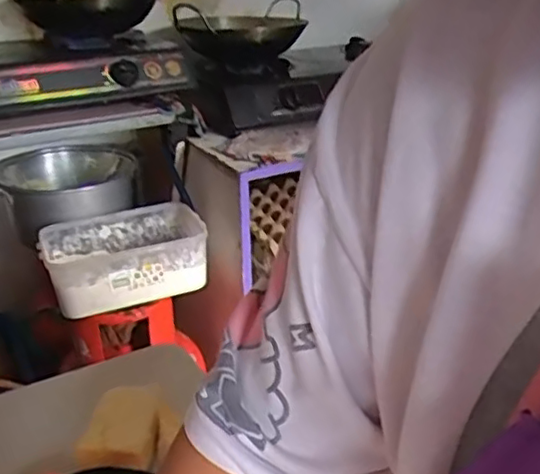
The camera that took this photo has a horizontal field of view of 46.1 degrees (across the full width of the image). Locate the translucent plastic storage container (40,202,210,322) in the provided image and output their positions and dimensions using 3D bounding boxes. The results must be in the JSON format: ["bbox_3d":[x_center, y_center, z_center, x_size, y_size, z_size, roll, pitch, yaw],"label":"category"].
[{"bbox_3d":[-0.276,0.036,1.252,0.310,0.115,0.209,-12,27,-22],"label":"translucent plastic storage container"}]

